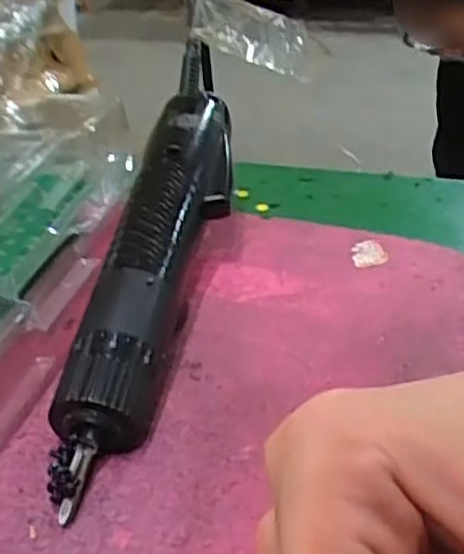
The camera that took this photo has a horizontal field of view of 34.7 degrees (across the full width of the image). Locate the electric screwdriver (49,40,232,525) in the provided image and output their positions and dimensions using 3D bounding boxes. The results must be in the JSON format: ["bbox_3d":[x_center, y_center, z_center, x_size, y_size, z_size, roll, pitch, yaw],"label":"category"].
[{"bbox_3d":[-0.025,-0.023,0.323,0.040,0.033,0.266,7,48,7],"label":"electric screwdriver"}]

